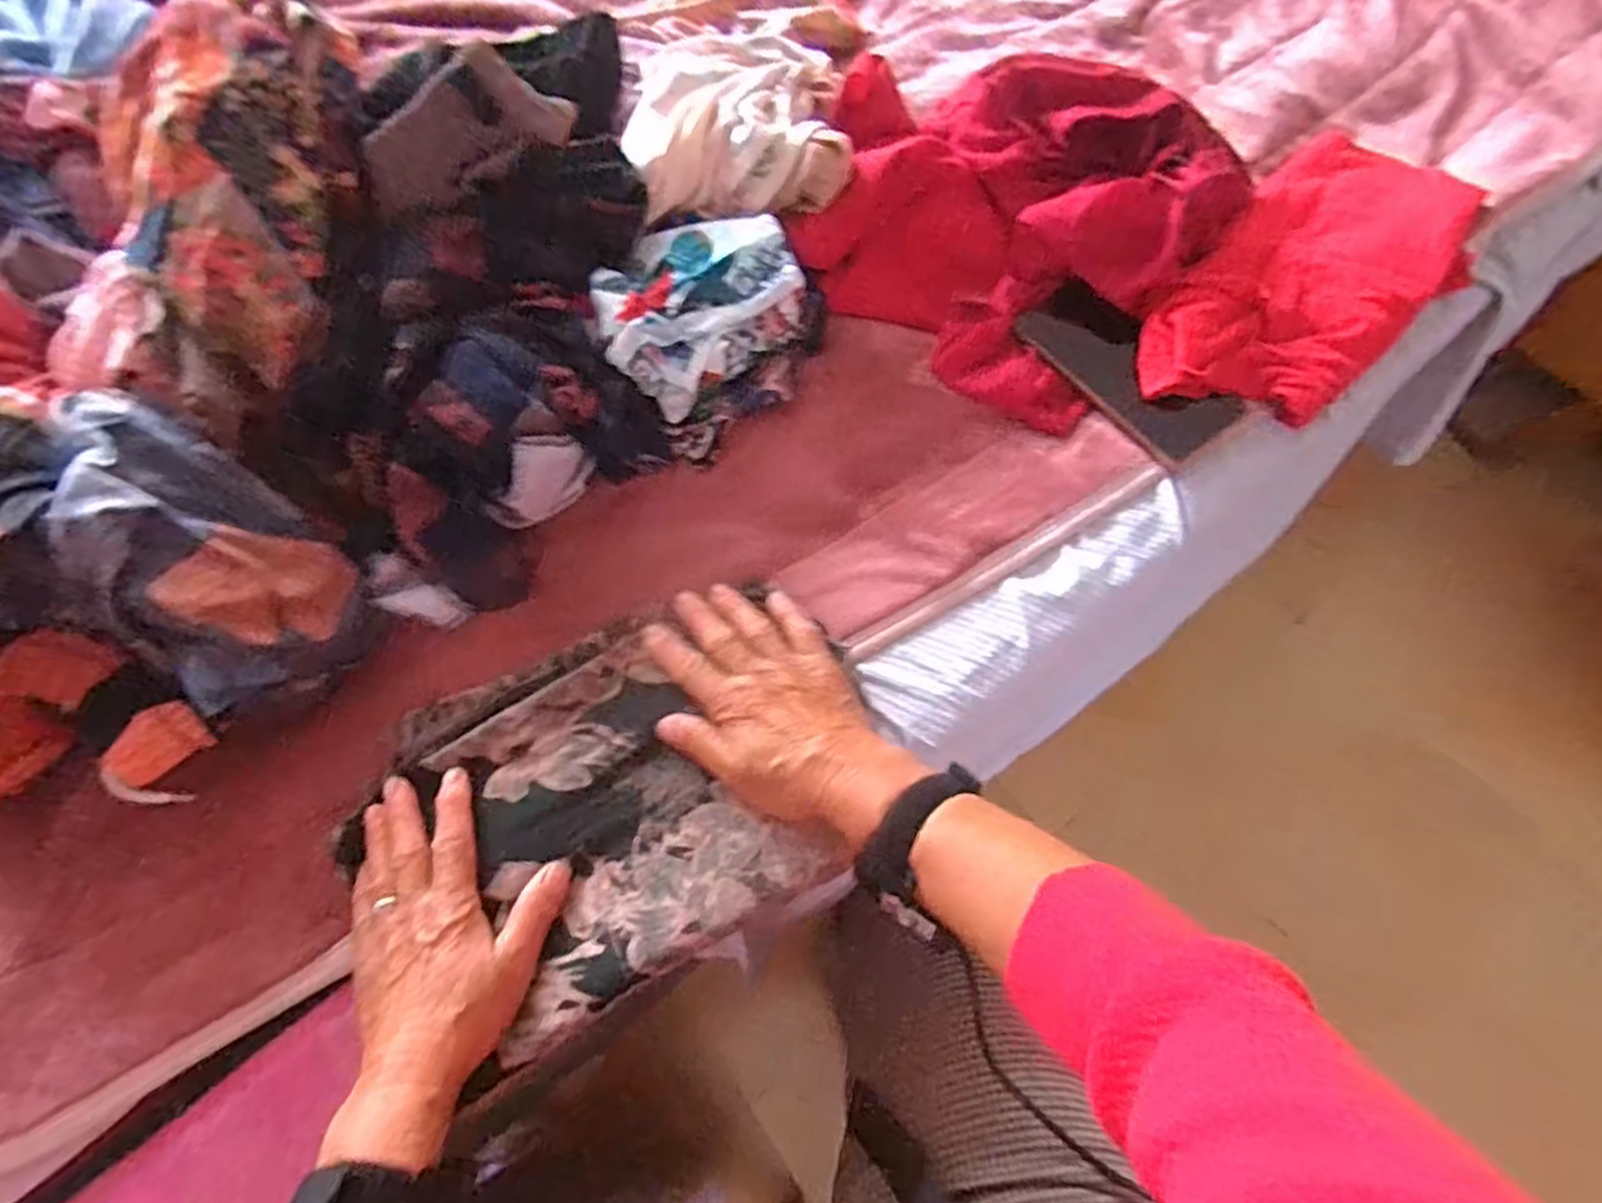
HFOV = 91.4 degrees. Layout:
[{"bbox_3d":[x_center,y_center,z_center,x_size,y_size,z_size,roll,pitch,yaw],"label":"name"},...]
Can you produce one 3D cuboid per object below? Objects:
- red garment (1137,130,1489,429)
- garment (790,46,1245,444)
[{"bbox_3d":[0.391,-0.250,0.591,0.152,0.039,0.327,40,74,18],"label":"red garment"},{"bbox_3d":[0.154,-0.308,0.611,0.305,0.067,0.288,34,72,16],"label":"garment"}]

